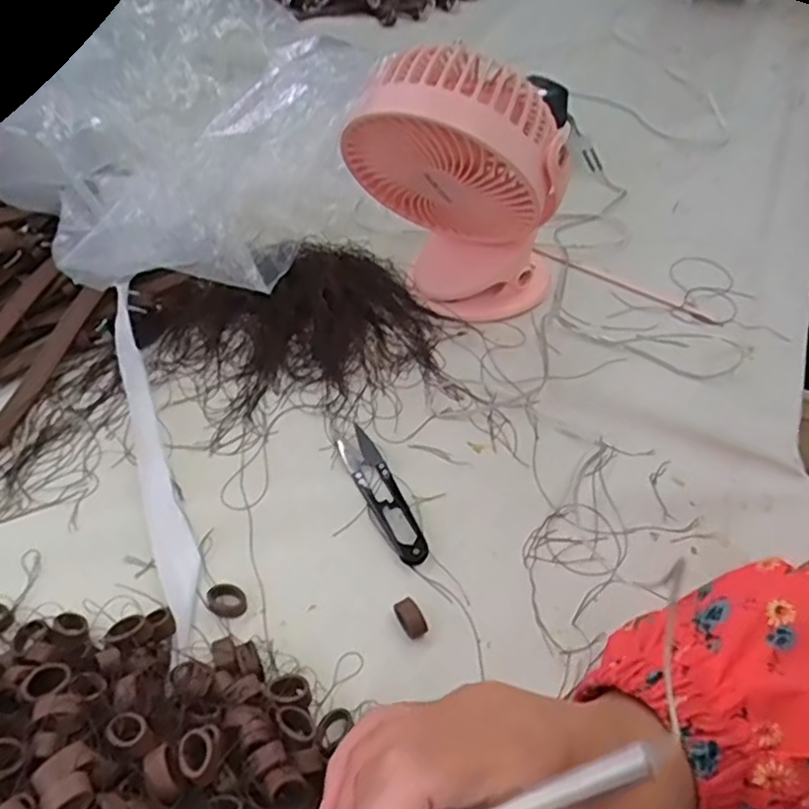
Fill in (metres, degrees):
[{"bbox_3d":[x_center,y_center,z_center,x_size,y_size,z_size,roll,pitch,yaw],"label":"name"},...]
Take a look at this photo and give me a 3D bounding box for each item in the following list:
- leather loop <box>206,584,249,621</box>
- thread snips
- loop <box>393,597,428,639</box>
[{"bbox_3d":[-0.095,0.105,0.359,0.022,0.008,0.015,20,49,13],"label":"leather loop"},{"bbox_3d":[-0.014,0.054,0.410,0.023,0.010,0.097,-17,52,-20],"label":"thread snips"},{"bbox_3d":[0.003,0.114,0.356,0.011,0.013,0.020,-19,52,-21],"label":"loop"}]

